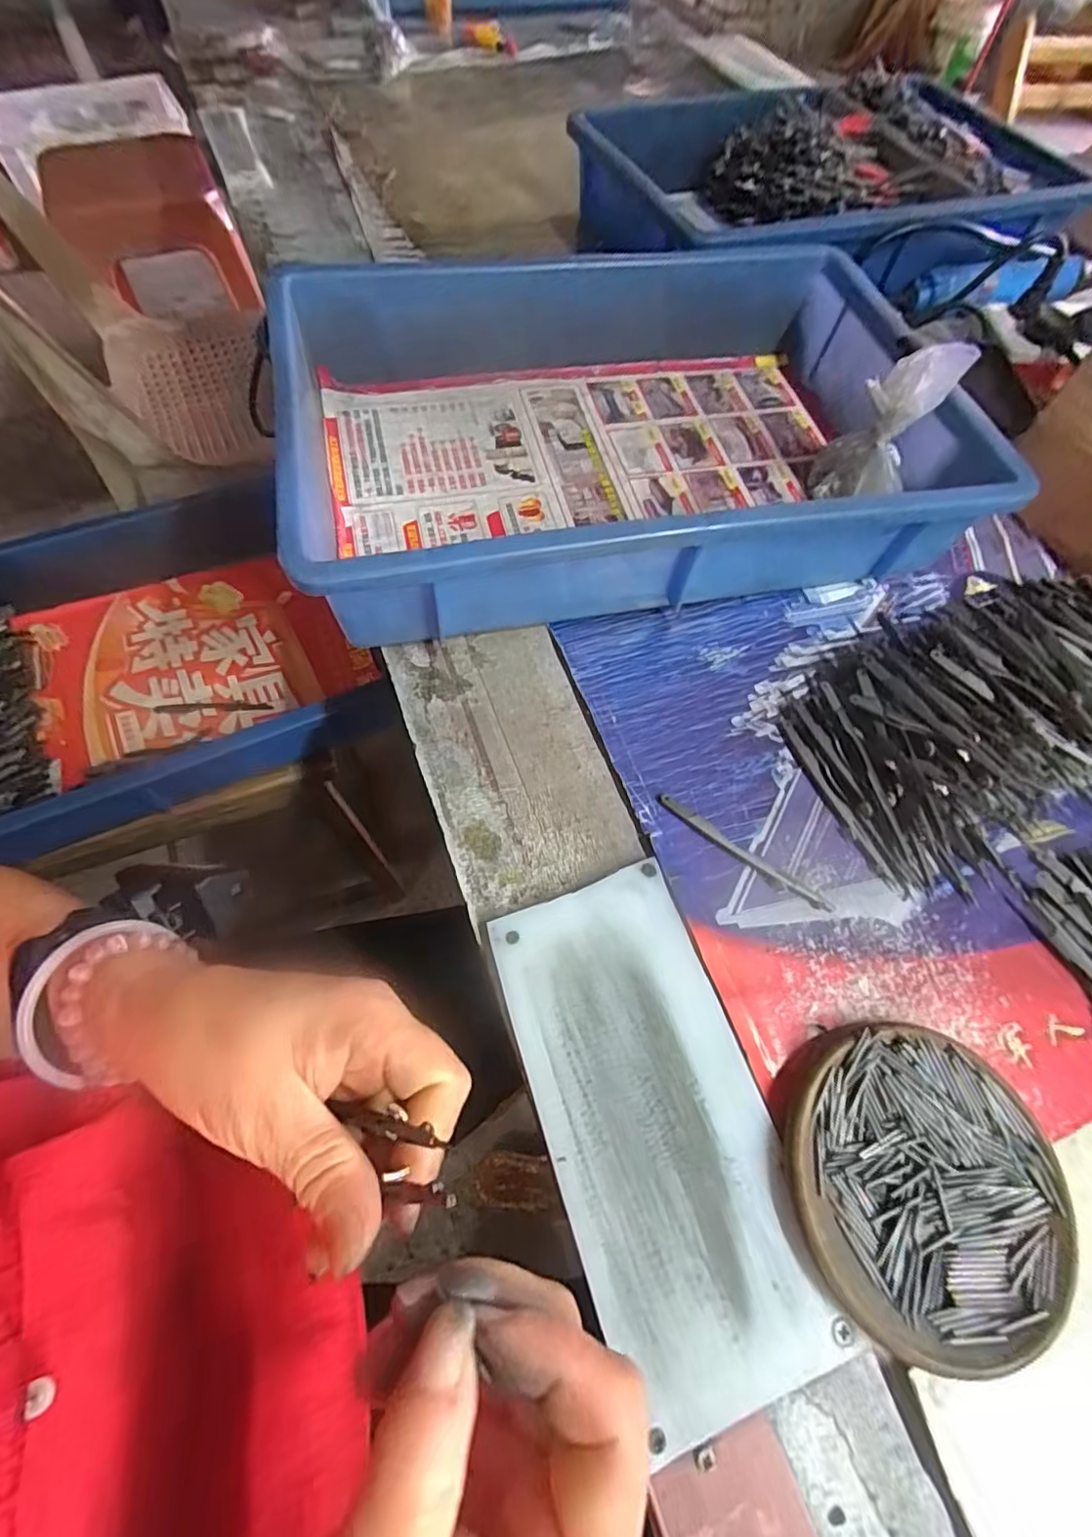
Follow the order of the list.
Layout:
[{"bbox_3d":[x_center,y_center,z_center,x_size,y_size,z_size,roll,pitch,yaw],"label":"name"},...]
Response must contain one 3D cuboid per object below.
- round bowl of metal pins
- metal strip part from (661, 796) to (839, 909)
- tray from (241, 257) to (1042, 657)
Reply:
[{"bbox_3d":[0.155,0.169,0.245,0.111,0.018,0.112,1,64,-2],"label":"round bowl of metal pins"},{"bbox_3d":[0.105,0.045,0.312,0.101,0.004,0.009,34,67,13],"label":"metal strip part"},{"bbox_3d":[0.051,-0.243,0.405,0.424,0.083,0.298,-11,65,-8],"label":"tray"}]

